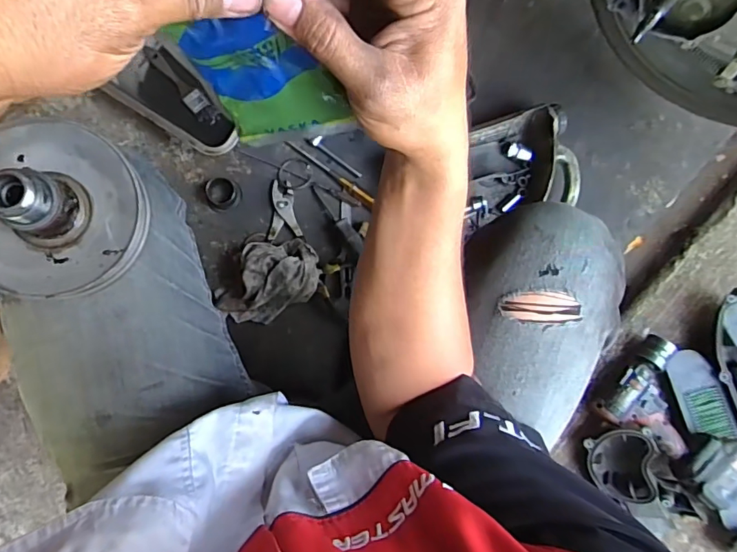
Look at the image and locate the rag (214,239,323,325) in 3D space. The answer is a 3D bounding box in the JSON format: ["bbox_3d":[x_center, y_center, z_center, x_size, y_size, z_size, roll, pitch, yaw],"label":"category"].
[{"bbox_3d":[-0.163,0.008,0.793,0.173,0.093,0.109,-28,87,-6],"label":"rag"}]

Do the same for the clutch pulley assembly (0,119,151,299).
[{"bbox_3d":[-0.236,-0.051,0.358,0.113,0.083,0.126,12,84,-2],"label":"clutch pulley assembly"}]

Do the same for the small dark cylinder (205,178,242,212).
[{"bbox_3d":[-0.245,-0.140,0.823,0.052,0.042,0.057,0,84,-3],"label":"small dark cylinder"}]

